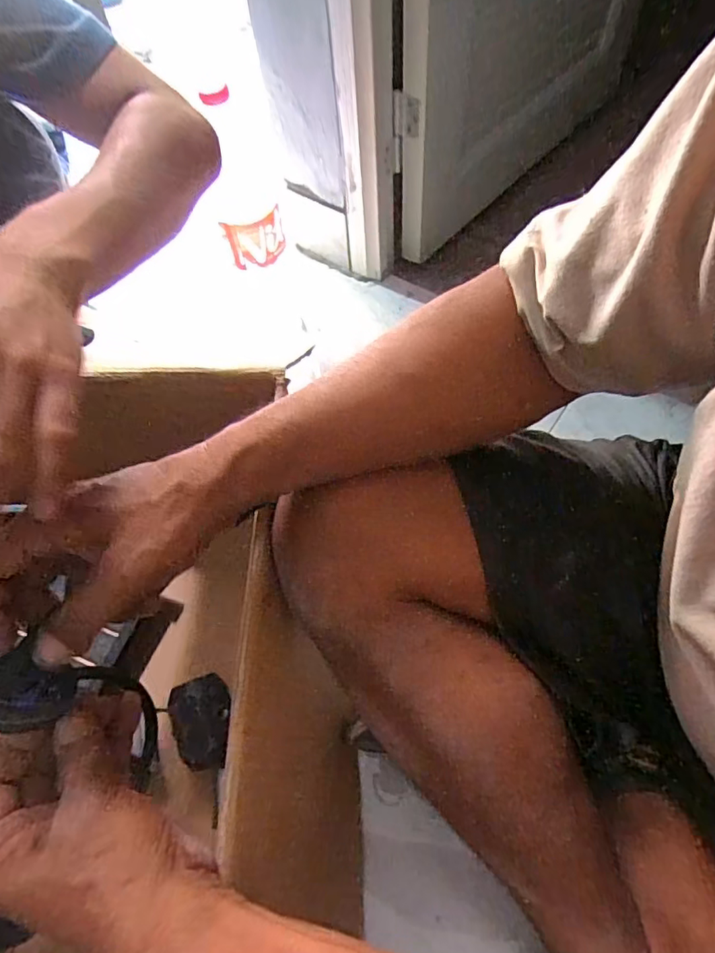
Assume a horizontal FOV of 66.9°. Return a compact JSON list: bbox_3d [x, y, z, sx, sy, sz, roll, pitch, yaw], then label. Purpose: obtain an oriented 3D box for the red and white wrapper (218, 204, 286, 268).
[{"bbox_3d":[-0.124,-0.289,0.663,0.066,0.067,0.030,-27,62,-11],"label":"red and white wrapper"}]

